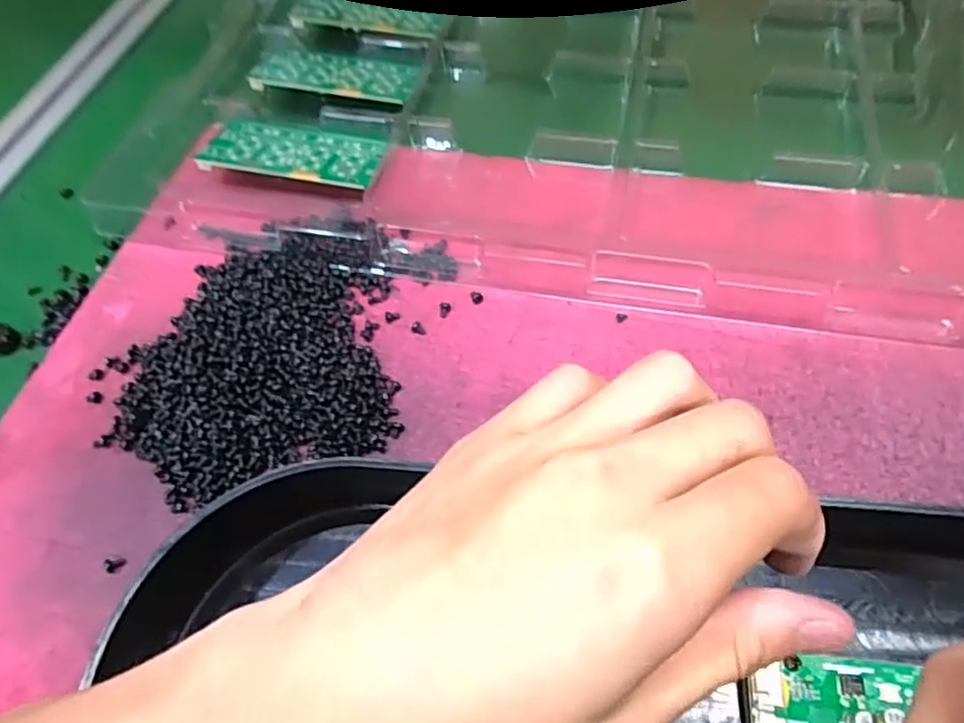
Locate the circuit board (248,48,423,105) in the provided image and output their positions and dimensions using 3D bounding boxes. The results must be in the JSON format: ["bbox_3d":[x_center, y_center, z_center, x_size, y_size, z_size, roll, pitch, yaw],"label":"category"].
[{"bbox_3d":[-0.085,-0.167,0.388,0.094,0.004,0.048,9,49,4],"label":"circuit board"}]

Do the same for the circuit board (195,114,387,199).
[{"bbox_3d":[-0.098,-0.108,0.348,0.093,0.006,0.052,12,47,8],"label":"circuit board"}]

